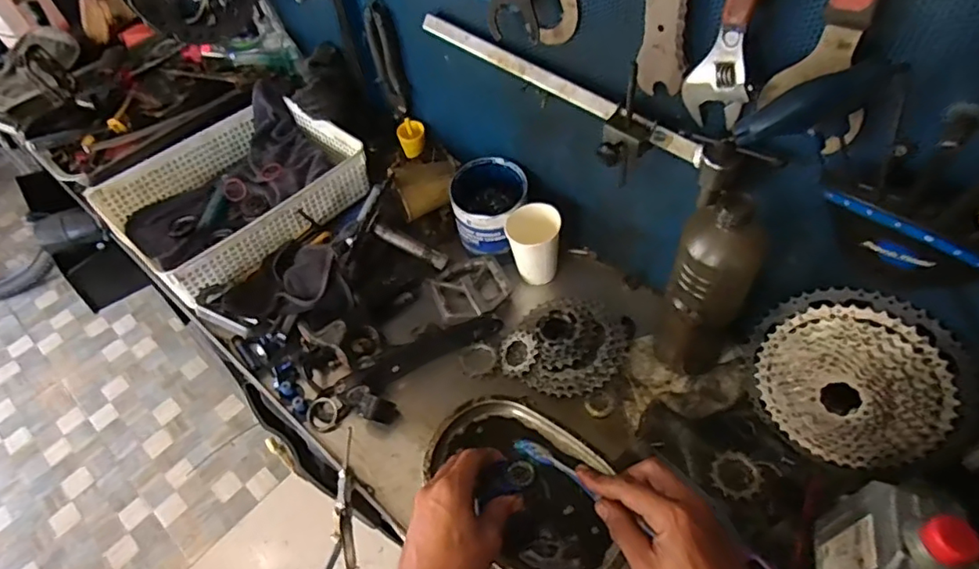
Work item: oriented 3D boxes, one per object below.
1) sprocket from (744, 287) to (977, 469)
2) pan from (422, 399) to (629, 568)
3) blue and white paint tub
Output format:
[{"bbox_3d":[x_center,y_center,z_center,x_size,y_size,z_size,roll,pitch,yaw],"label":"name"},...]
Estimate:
[{"bbox_3d":[0.346,0.099,0.556,0.184,0.185,0.039,39,35,29],"label":"sprocket"},{"bbox_3d":[0.042,0.214,0.598,0.146,0.027,0.222,-38,59,-21],"label":"pan"},{"bbox_3d":[0.001,-0.109,0.786,0.105,0.083,0.107,14,56,15],"label":"blue and white paint tub"}]

